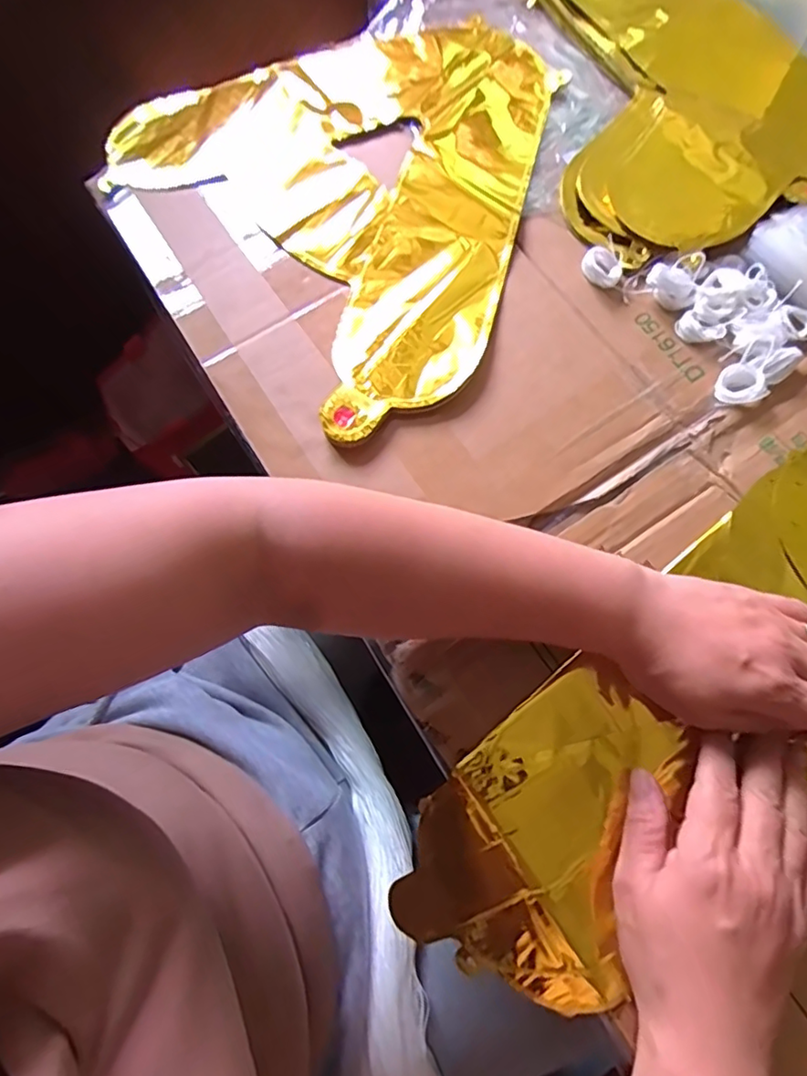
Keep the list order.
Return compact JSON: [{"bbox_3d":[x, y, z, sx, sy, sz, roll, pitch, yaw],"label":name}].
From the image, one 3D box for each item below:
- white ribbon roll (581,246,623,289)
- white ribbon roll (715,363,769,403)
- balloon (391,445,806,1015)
[{"bbox_3d":[0.144,-0.196,0.418,0.029,0.013,0.026,28,74,11],"label":"white ribbon roll"},{"bbox_3d":[0.221,-0.102,0.384,0.028,0.010,0.029,-1,71,2],"label":"white ribbon roll"},{"bbox_3d":[0.173,0.100,0.344,0.420,0.045,0.137,-39,74,-5],"label":"balloon"}]

